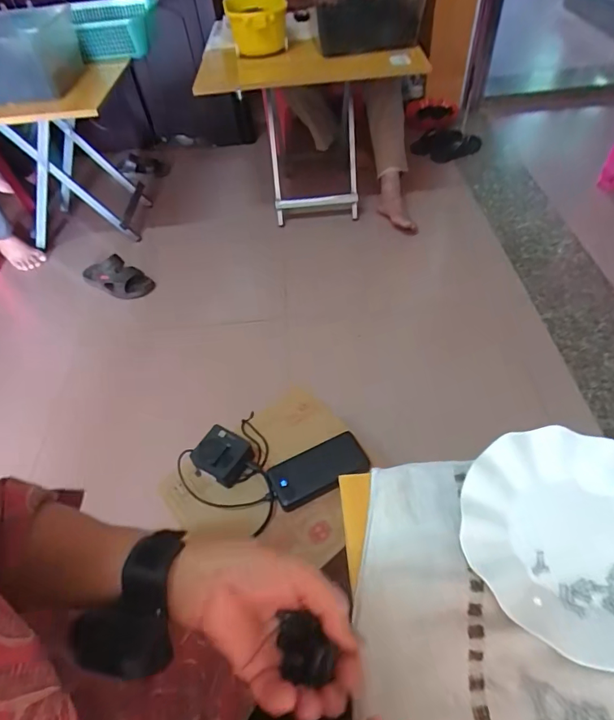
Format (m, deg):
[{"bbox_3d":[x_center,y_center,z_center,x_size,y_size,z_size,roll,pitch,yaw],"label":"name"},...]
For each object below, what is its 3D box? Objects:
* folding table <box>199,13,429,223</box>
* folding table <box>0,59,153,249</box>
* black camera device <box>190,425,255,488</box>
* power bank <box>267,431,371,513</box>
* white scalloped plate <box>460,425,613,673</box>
[{"bbox_3d":[0.010,-0.807,1.525,0.621,0.558,0.652,-6,51,0],"label":"folding table"},{"bbox_3d":[-0.780,-0.608,1.406,0.555,0.527,0.505,0,51,5],"label":"folding table"},{"bbox_3d":[-0.140,0.156,0.719,0.082,0.051,0.078,29,59,26],"label":"black camera device"},{"bbox_3d":[0.019,0.177,0.700,0.155,0.020,0.076,-23,52,-13],"label":"power bank"},{"bbox_3d":[0.226,0.144,0.362,0.177,0.024,0.178,-3,51,3],"label":"white scalloped plate"}]

